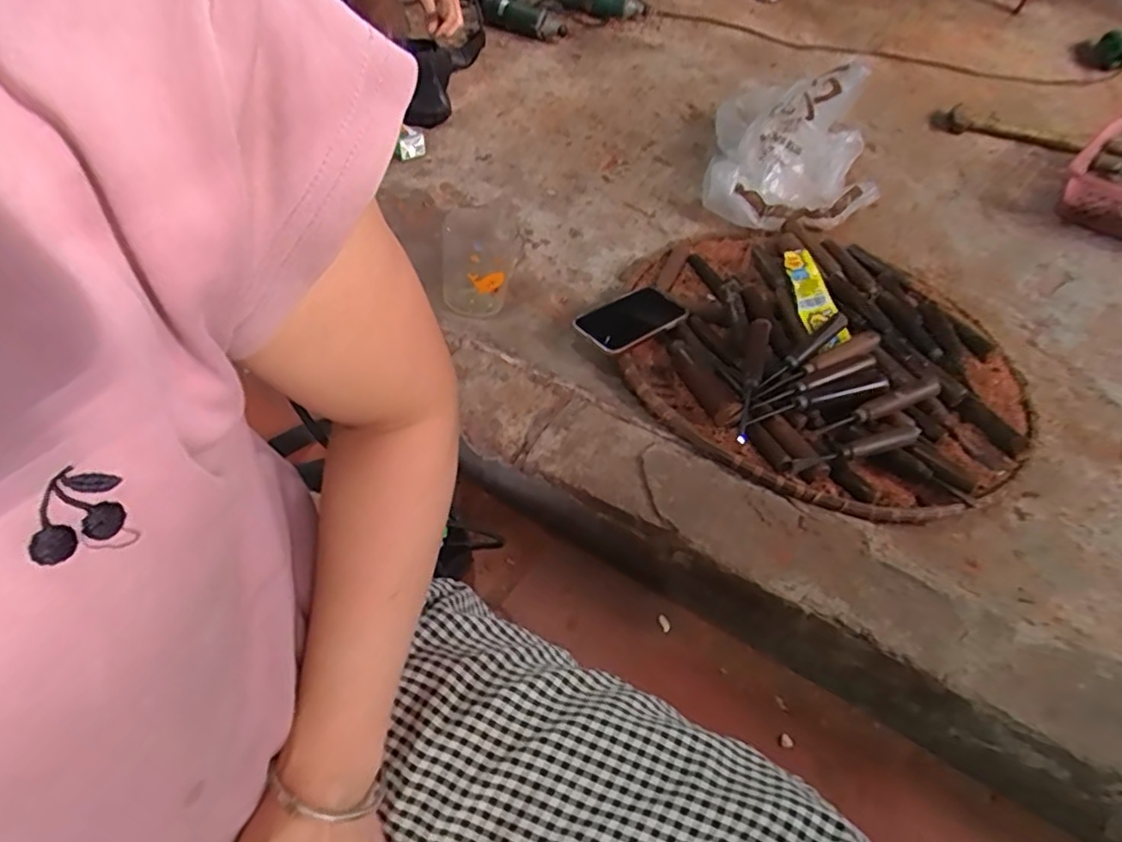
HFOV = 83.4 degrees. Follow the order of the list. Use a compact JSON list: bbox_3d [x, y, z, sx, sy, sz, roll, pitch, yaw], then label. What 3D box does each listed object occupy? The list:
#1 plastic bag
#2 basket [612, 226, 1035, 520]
[{"bbox_3d":[0.377,-0.450,1.008,0.255,0.142,0.329,13,52,7],"label":"plastic bag"},{"bbox_3d":[0.326,-0.101,0.787,0.476,0.076,0.516,2,52,-2],"label":"basket"}]

